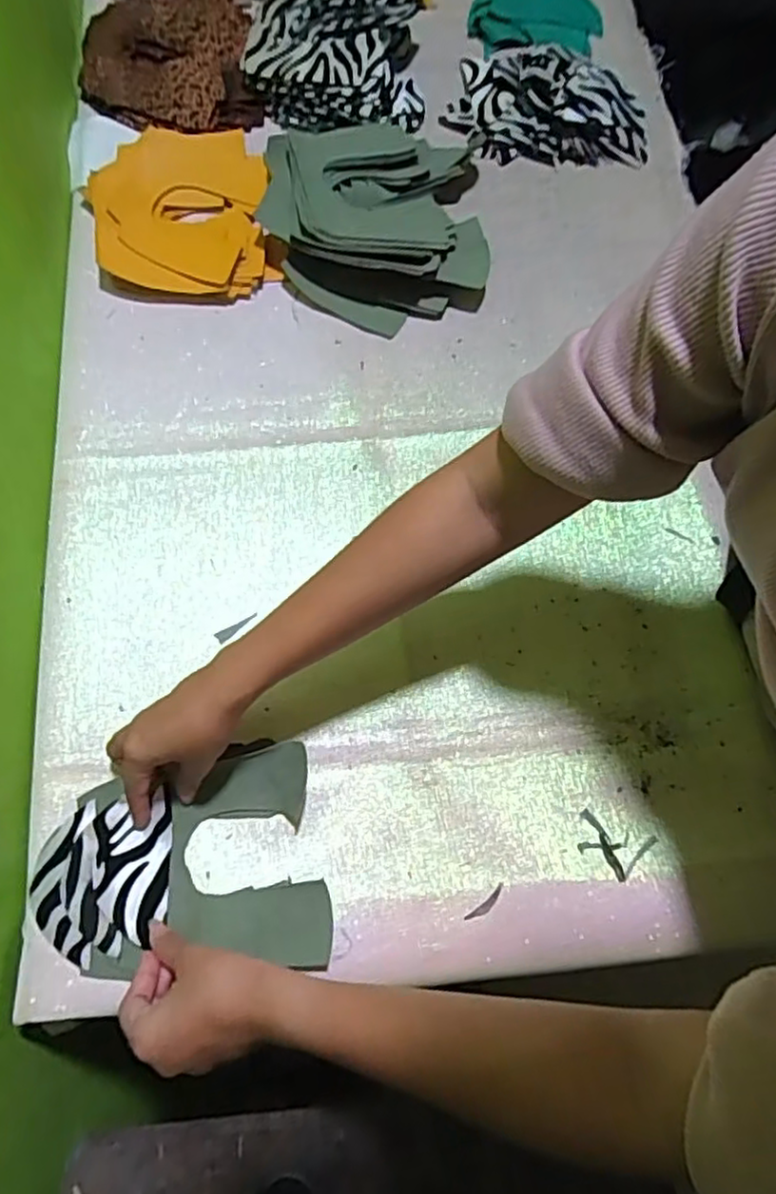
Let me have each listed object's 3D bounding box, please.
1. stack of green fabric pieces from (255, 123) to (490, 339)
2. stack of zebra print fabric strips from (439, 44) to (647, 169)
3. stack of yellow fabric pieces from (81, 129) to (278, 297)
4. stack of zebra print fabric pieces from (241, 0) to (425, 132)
[{"bbox_3d":[-0.011,-0.362,0.624,0.199,0.061,0.218,-2,73,-3],"label":"stack of green fabric pieces"},{"bbox_3d":[0.166,-0.494,0.668,0.205,0.057,0.122,22,74,4],"label":"stack of zebra print fabric strips"},{"bbox_3d":[-0.198,-0.366,0.633,0.165,0.032,0.179,-7,74,-4],"label":"stack of yellow fabric pieces"},{"bbox_3d":[-0.054,-0.555,0.668,0.175,0.049,0.170,-4,74,-3],"label":"stack of zebra print fabric pieces"}]

